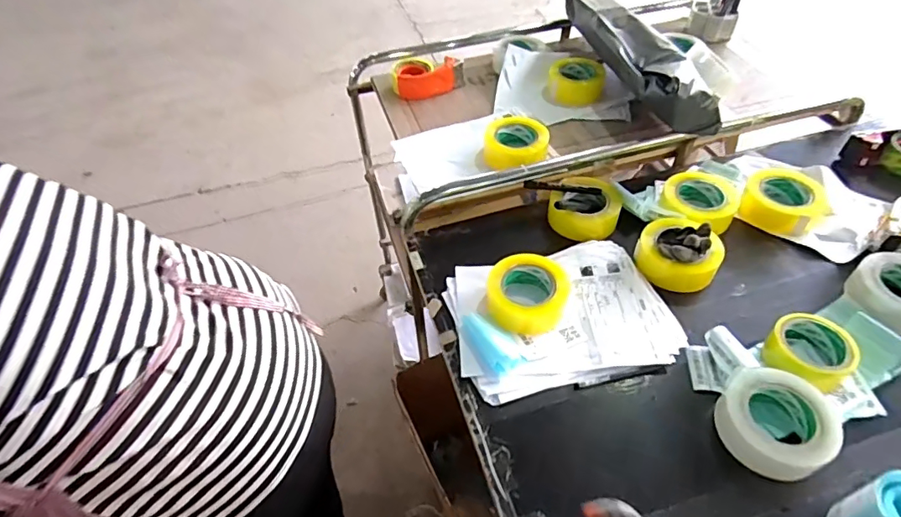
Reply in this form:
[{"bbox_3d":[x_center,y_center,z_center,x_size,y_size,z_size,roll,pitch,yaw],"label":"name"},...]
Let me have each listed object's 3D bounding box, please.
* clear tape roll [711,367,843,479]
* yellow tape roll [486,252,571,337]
[{"bbox_3d":[0.408,0.208,0.627,0.124,0.073,0.114,-2,50,2],"label":"clear tape roll"},{"bbox_3d":[0.122,0.052,0.790,0.123,0.064,0.115,-2,50,2],"label":"yellow tape roll"}]

